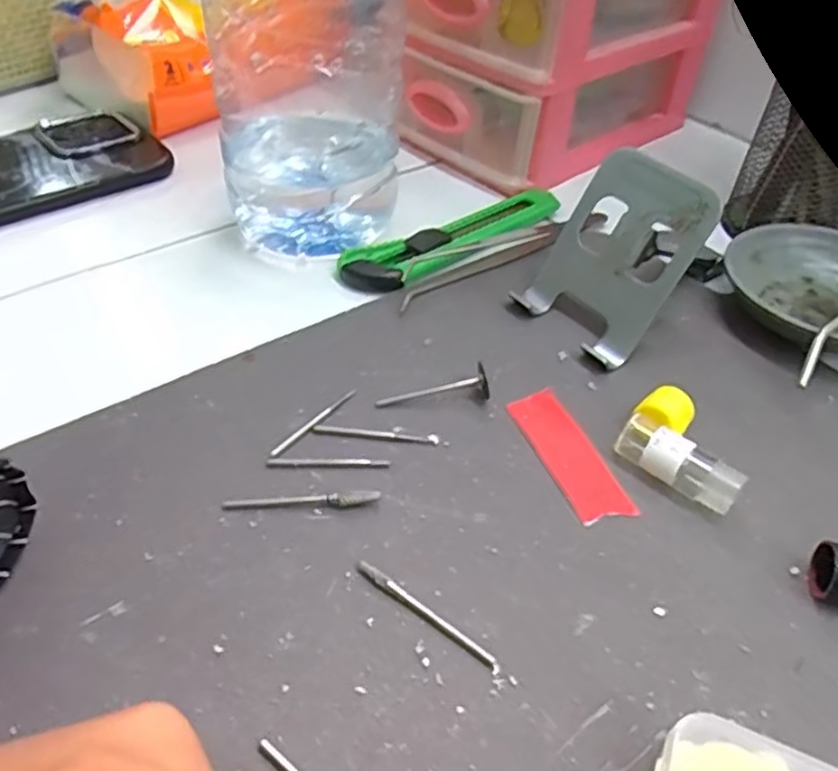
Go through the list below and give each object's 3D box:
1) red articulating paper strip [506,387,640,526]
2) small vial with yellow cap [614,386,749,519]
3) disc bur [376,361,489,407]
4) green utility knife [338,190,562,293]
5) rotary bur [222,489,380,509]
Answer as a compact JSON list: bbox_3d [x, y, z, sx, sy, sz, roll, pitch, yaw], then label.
[{"bbox_3d":[0.055,0.025,0.261,0.023,0.004,0.060,-14,44,-18],"label":"red articulating paper strip"},{"bbox_3d":[0.096,0.023,0.253,0.030,0.020,0.044,-32,54,-33],"label":"small vial with yellow cap"},{"bbox_3d":[0.006,0.002,0.274,0.044,0.009,0.010,-12,44,-16],"label":"disc bur"},{"bbox_3d":[0.019,-0.076,0.359,0.127,0.010,0.030,-28,52,-31],"label":"green utility knife"},{"bbox_3d":[-0.039,0.038,0.236,0.051,0.004,0.005,-3,42,-7],"label":"rotary bur"}]

